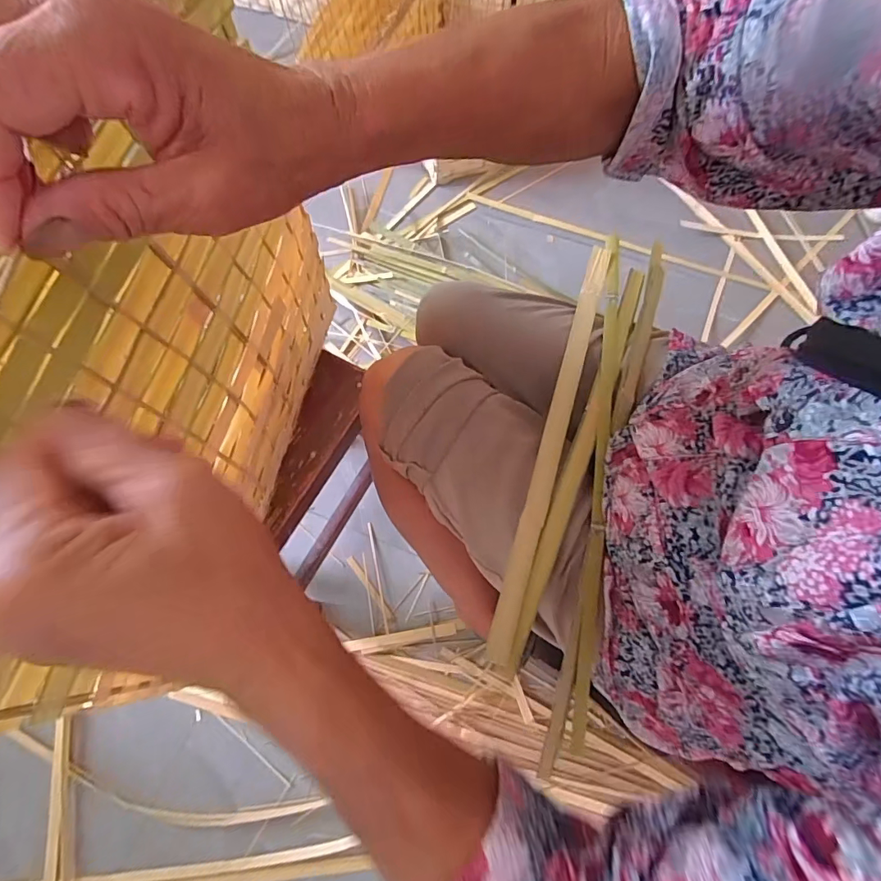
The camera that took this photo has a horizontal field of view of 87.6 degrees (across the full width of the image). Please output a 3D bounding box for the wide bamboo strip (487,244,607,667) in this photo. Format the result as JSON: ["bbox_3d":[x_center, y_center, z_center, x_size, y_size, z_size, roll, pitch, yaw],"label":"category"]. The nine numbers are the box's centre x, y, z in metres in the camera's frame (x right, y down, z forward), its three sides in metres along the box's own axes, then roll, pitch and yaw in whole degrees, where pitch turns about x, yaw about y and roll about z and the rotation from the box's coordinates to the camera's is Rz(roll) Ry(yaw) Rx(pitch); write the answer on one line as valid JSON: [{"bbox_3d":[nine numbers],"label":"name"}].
[{"bbox_3d":[0.105,-0.016,0.409,0.019,0.010,0.402,17,70,7],"label":"wide bamboo strip"}]

